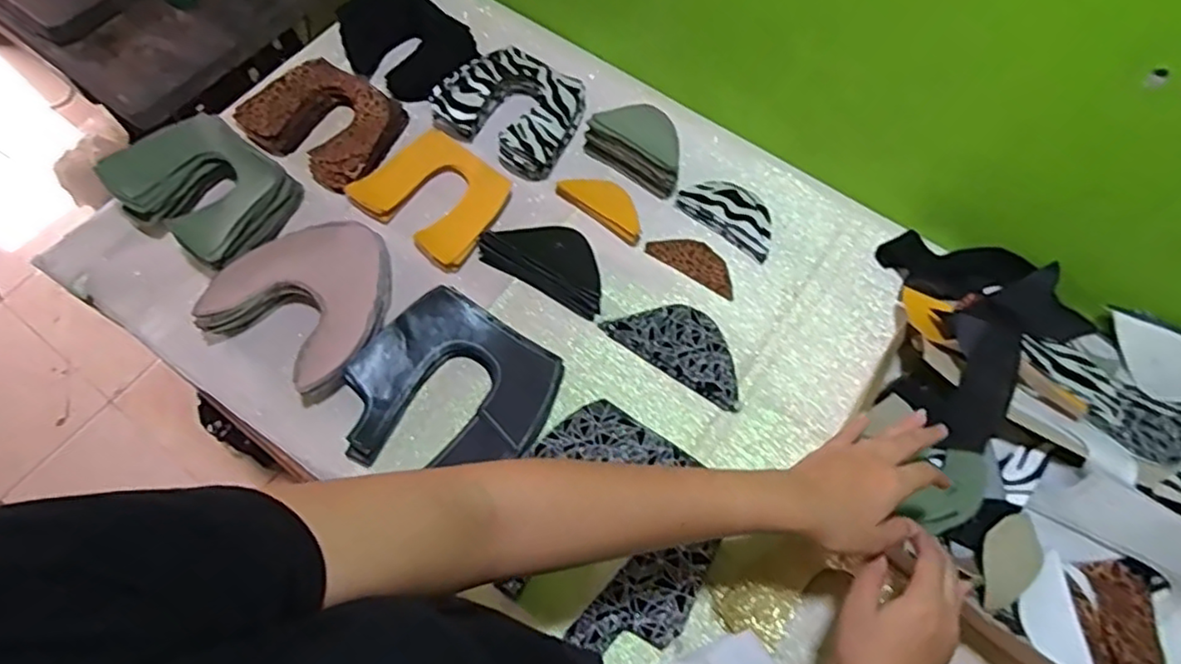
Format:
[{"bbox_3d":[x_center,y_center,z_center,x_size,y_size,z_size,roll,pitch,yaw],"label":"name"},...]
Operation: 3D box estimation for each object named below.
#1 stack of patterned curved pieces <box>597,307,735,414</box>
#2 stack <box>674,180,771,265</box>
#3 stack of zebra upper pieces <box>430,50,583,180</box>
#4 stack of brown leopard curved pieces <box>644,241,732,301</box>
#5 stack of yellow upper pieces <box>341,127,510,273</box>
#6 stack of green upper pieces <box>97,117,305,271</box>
[{"bbox_3d":[0.094,0.012,0.669,0.150,0.020,0.072,33,69,13],"label":"stack of patterned curved pieces"},{"bbox_3d":[0.158,-0.132,0.728,0.114,0.024,0.057,35,70,13],"label":"stack"},{"bbox_3d":[-0.091,-0.265,0.767,0.164,0.045,0.135,30,68,11],"label":"stack of zebra upper pieces"},{"bbox_3d":[0.116,-0.079,0.719,0.103,0.006,0.044,31,69,12],"label":"stack of brown leopard curved pieces"},{"bbox_3d":[-0.170,-0.154,0.722,0.155,0.016,0.124,36,70,14],"label":"stack of yellow upper pieces"},{"bbox_3d":[-0.411,-0.152,0.706,0.170,0.058,0.130,32,69,12],"label":"stack of green upper pieces"}]

